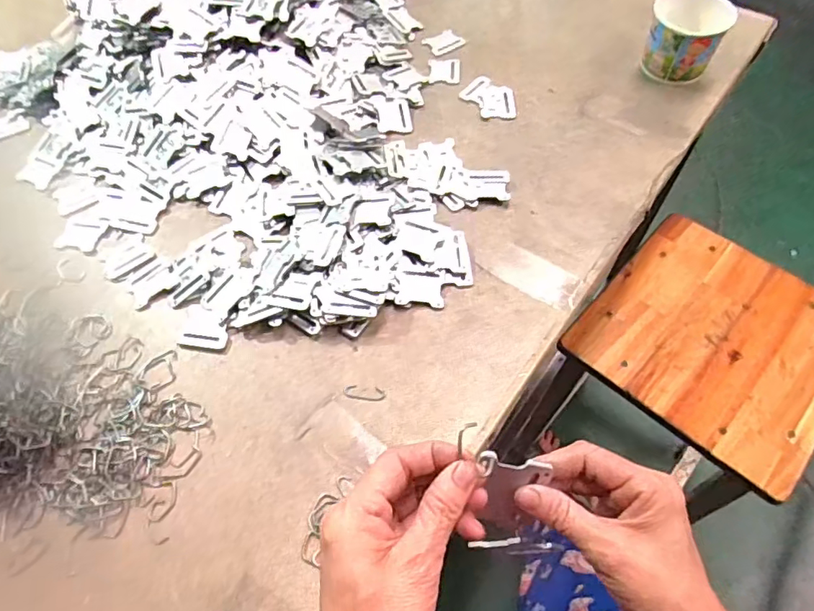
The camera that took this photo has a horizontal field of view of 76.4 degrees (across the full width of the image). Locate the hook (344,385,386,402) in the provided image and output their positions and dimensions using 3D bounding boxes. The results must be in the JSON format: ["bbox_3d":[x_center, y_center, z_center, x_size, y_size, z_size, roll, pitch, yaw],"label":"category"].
[{"bbox_3d":[-0.039,0.081,0.479,0.038,0.004,0.014,2,59,5],"label":"hook"}]

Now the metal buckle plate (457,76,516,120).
[{"bbox_3d":[0.109,-0.268,0.669,0.055,0.004,0.078,-31,66,-10],"label":"metal buckle plate"}]

